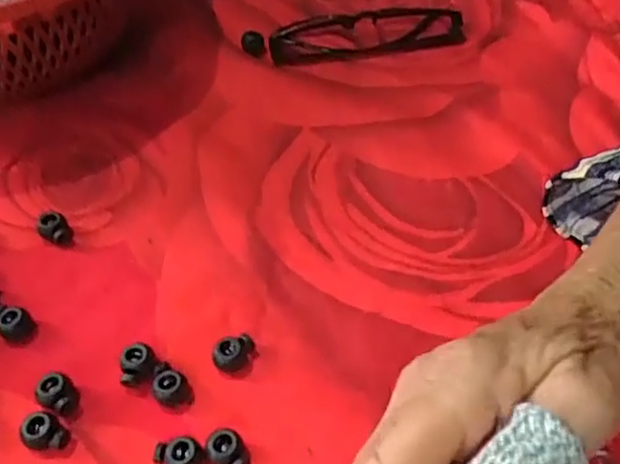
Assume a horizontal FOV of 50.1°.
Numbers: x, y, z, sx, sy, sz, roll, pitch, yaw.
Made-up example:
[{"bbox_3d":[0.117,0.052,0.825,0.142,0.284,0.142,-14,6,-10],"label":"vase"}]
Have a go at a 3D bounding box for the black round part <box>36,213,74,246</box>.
[{"bbox_3d":[-0.134,-0.001,0.349,0.015,0.013,0.015,0,49,0],"label":"black round part"}]

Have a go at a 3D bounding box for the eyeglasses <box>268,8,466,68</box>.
[{"bbox_3d":[0.041,-0.142,0.472,0.138,0.024,0.041,-5,49,-4],"label":"eyeglasses"}]

